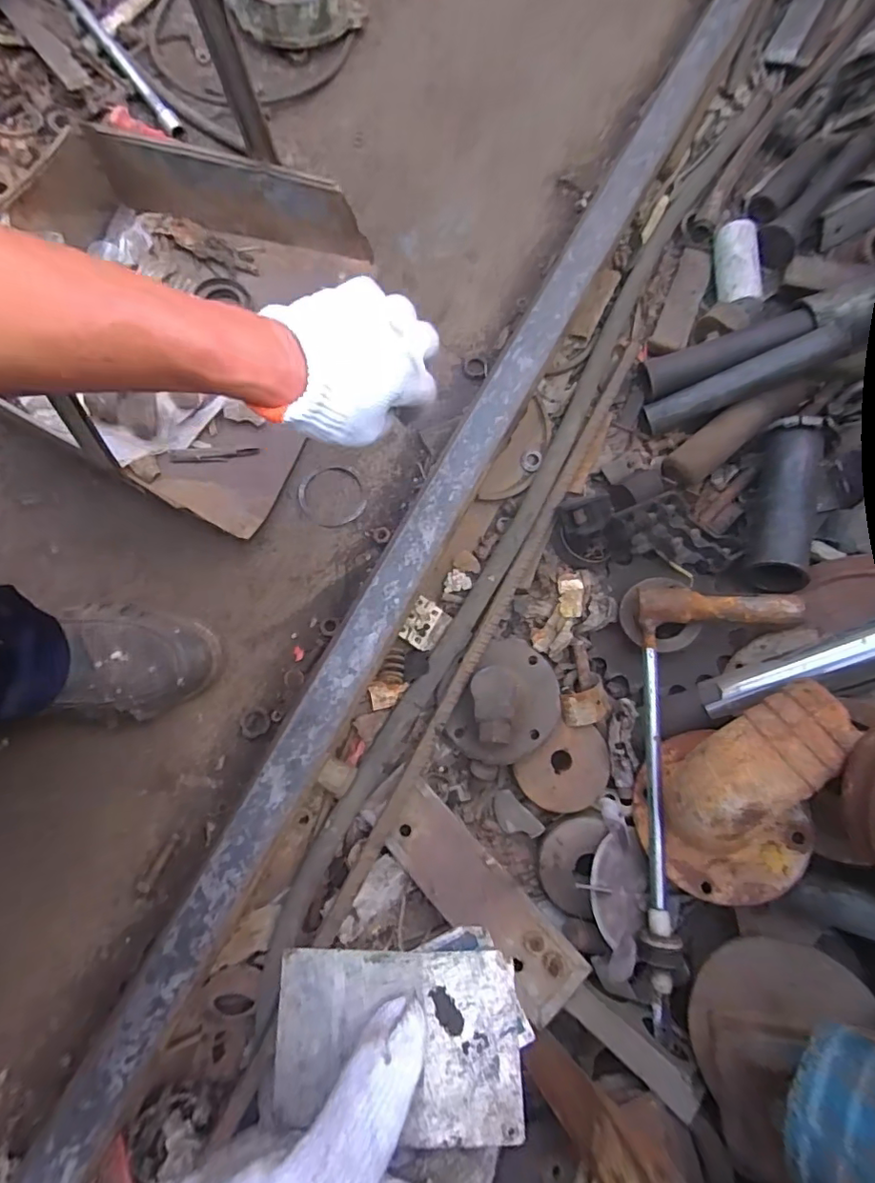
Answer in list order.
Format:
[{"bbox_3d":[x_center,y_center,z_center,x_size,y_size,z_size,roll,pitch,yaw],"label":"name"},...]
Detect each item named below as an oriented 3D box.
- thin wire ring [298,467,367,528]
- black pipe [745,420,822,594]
[{"bbox_3d":[-0.110,-0.098,0.556,0.068,0.005,0.066,1,77,-4],"label":"thin wire ring"},{"bbox_3d":[0.314,-0.079,0.485,0.050,0.055,0.167,22,76,2],"label":"black pipe"}]

